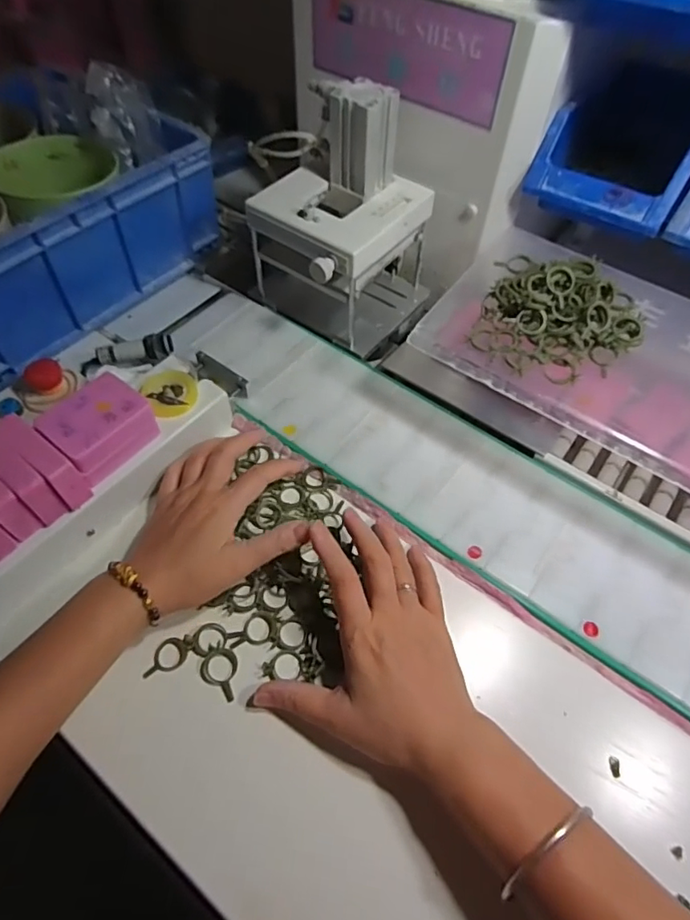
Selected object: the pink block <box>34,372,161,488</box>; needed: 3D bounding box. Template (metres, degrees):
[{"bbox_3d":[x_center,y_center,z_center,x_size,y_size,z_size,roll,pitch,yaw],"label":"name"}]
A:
[{"bbox_3d":[-0.185,-0.026,0.405,0.050,0.040,0.070,32,61,18],"label":"pink block"}]

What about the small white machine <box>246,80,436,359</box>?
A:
[{"bbox_3d":[0.001,-0.229,0.516,0.149,0.194,0.171,31,60,18],"label":"small white machine"}]

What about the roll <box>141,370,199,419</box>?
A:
[{"bbox_3d":[-0.146,-0.058,0.449,0.042,0.014,0.049,-32,62,-21],"label":"roll"}]

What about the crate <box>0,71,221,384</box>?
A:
[{"bbox_3d":[-0.334,-0.248,0.546,0.241,0.130,0.340,34,61,19],"label":"crate"}]

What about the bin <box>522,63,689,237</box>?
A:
[{"bbox_3d":[0.248,-0.266,0.471,0.125,0.078,0.137,34,61,19],"label":"bin"}]

